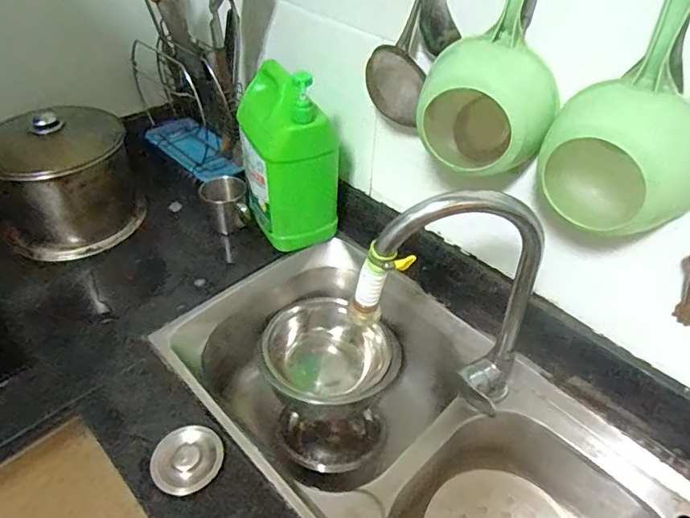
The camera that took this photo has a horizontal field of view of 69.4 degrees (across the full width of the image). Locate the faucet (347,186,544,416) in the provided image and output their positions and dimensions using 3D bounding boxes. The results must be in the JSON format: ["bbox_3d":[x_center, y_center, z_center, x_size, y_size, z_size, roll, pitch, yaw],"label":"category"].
[{"bbox_3d":[0.121,0.058,0.609,0.216,0.348,0.074,4,44,2],"label":"faucet"}]

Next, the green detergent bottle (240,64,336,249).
[{"bbox_3d":[-0.093,-0.173,0.841,0.147,0.281,0.155,-6,44,-9],"label":"green detergent bottle"}]

